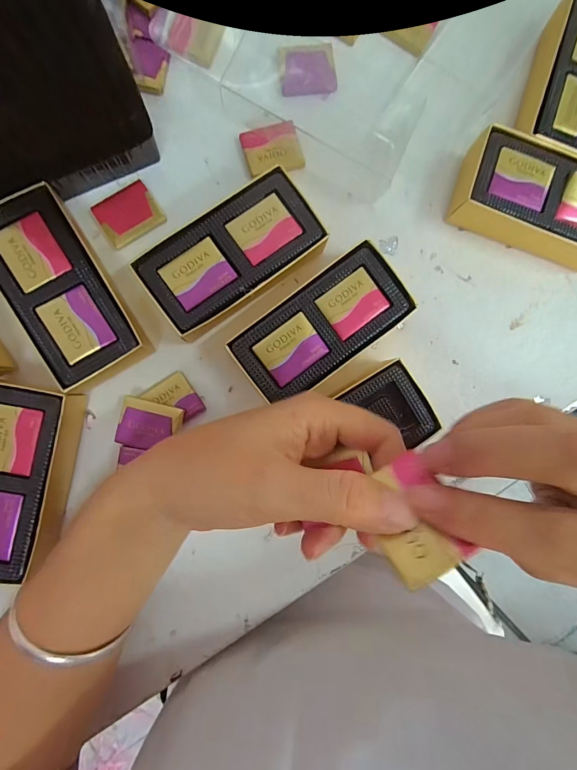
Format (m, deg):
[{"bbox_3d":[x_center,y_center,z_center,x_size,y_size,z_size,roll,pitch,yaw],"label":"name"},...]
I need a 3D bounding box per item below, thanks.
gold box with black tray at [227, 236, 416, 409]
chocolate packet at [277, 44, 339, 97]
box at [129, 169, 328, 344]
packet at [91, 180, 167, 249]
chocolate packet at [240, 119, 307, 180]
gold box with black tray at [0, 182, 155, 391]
[{"bbox_3d":[0.021,-0.038,0.240,0.113,0.032,0.054,-37,93,-4],"label":"gold box with black tray"},{"bbox_3d":[0.014,-0.225,0.253,0.040,0.004,0.035,-10,90,-5],"label":"chocolate packet"},{"bbox_3d":[-0.036,-0.082,0.236,0.112,0.031,0.058,-35,92,-4],"label":"box"},{"bbox_3d":[-0.109,-0.116,0.243,0.040,0.006,0.032,-34,92,-4],"label":"packet"},{"bbox_3d":[-0.010,-0.165,0.249,0.040,0.009,0.029,-14,91,-5],"label":"chocolate packet"},{"bbox_3d":[-0.141,-0.058,0.226,0.054,0.031,0.116,-28,92,-5],"label":"gold box with black tray"}]

